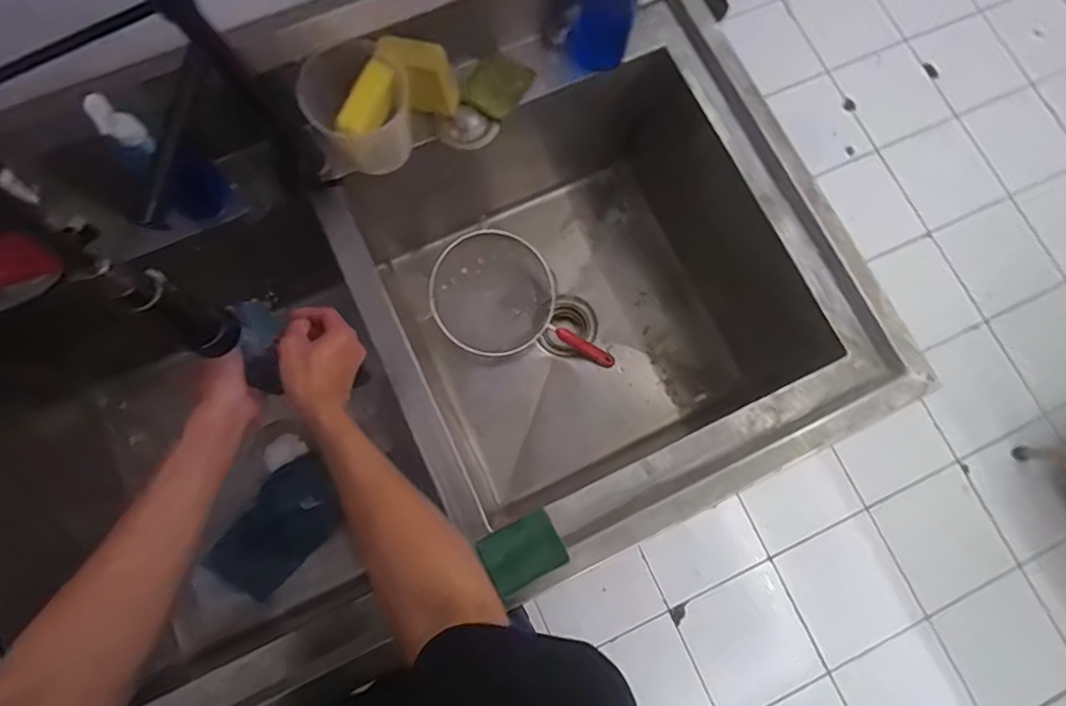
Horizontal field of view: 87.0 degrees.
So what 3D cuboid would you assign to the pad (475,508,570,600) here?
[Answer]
[{"bbox_3d":[-0.011,0.229,0.644,0.086,0.008,0.068,-28,82,-7],"label":"pad"}]

